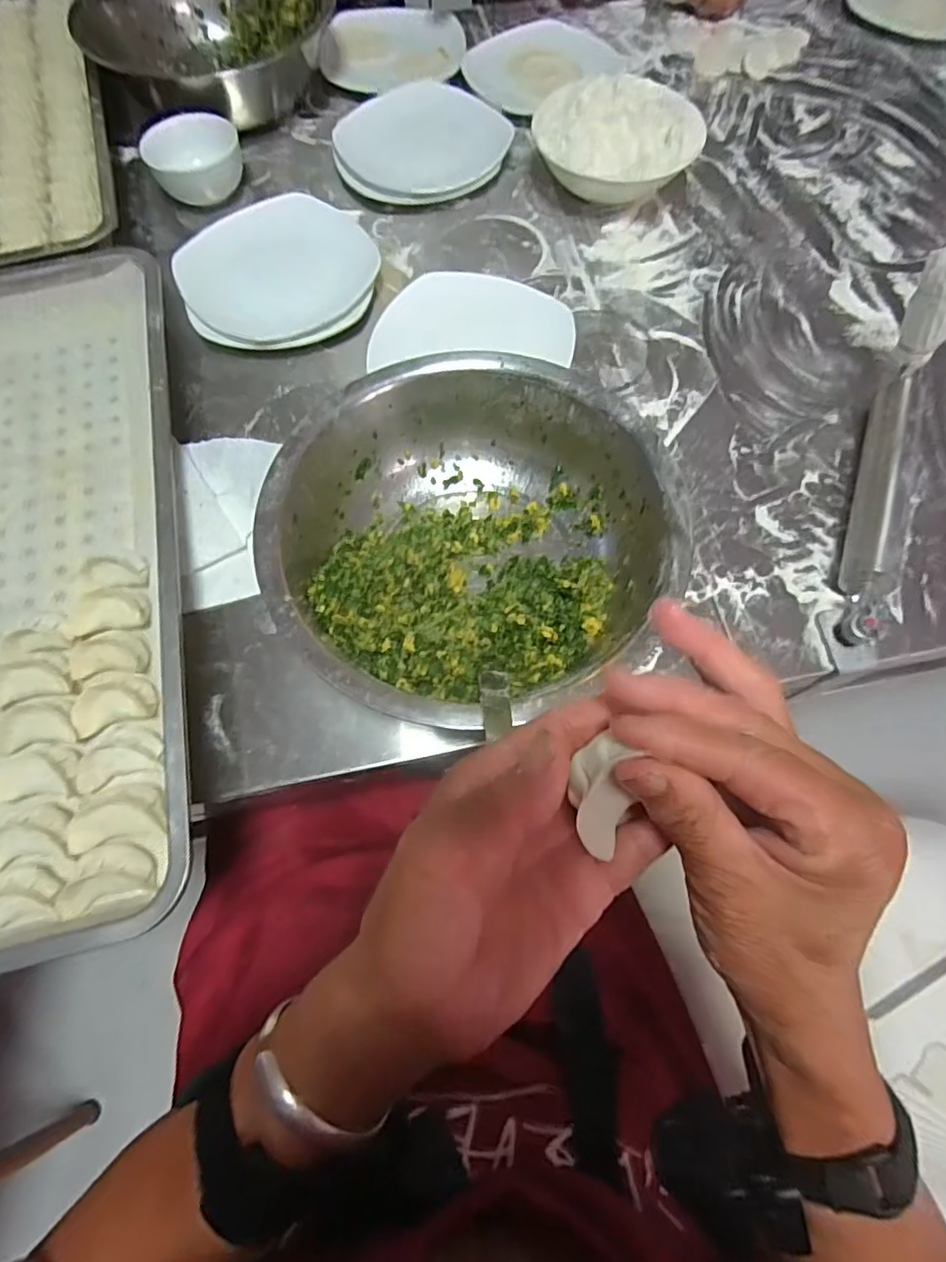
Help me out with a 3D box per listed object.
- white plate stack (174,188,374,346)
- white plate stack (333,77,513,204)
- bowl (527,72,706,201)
[{"bbox_3d":[-0.189,-0.352,0.557,0.179,0.024,0.169,-22,71,-8],"label":"white plate stack"},{"bbox_3d":[-0.056,-0.534,0.630,0.187,0.037,0.140,-17,70,-7],"label":"white plate stack"},{"bbox_3d":[0.146,-0.512,0.610,0.162,0.055,0.153,0,69,0],"label":"bowl"}]

